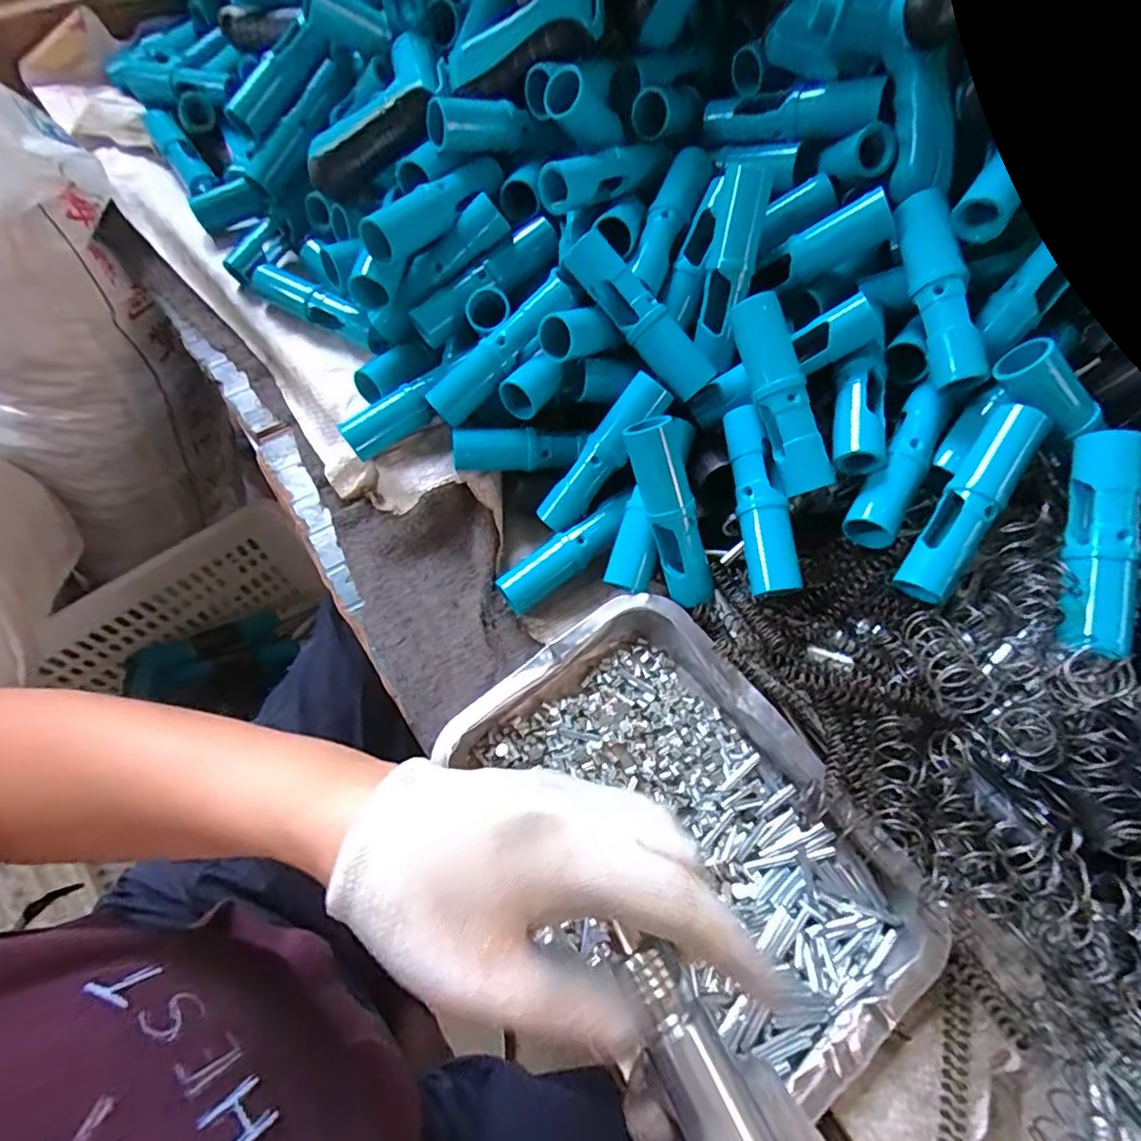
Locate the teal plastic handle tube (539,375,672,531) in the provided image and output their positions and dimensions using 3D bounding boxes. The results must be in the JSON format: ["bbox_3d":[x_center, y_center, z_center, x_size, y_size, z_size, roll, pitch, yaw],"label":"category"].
[{"bbox_3d":[0.022,-0.078,0.404,0.025,0.022,0.120,45,111,20],"label":"teal plastic handle tube"}]

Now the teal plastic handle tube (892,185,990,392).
[{"bbox_3d":[0.224,-0.169,0.353,0.025,0.023,0.119,-11,86,-8],"label":"teal plastic handle tube"}]

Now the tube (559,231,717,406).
[{"bbox_3d":[0.048,-0.165,0.382,0.120,0.030,0.034,42,64,-17],"label":"tube"}]

